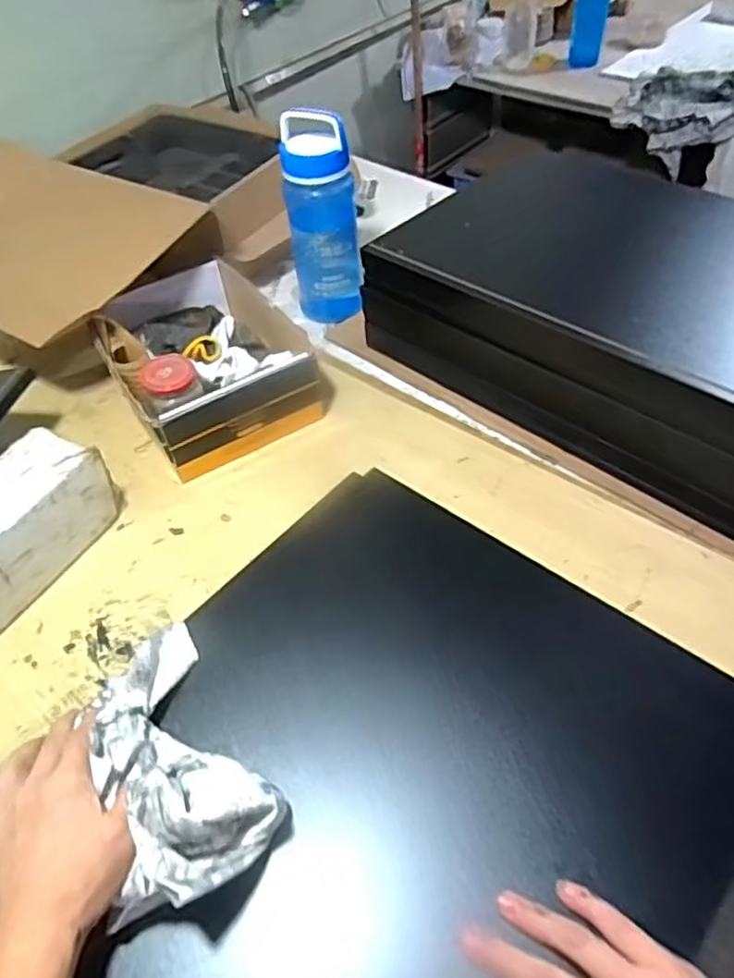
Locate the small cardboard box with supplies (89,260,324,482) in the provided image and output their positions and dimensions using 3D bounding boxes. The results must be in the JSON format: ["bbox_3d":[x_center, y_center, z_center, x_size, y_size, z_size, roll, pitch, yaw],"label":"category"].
[{"bbox_3d":[-0.220,-0.176,0.908,0.233,0.111,0.320,-24,51,-16],"label":"small cardboard box with supplies"}]

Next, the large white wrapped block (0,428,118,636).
[{"bbox_3d":[-0.380,0.050,0.717,0.096,0.109,0.215,21,54,23],"label":"large white wrapped block"}]

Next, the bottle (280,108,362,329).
[{"bbox_3d":[-0.070,-0.384,0.975,0.113,0.271,0.080,-5,48,1],"label":"bottle"}]

